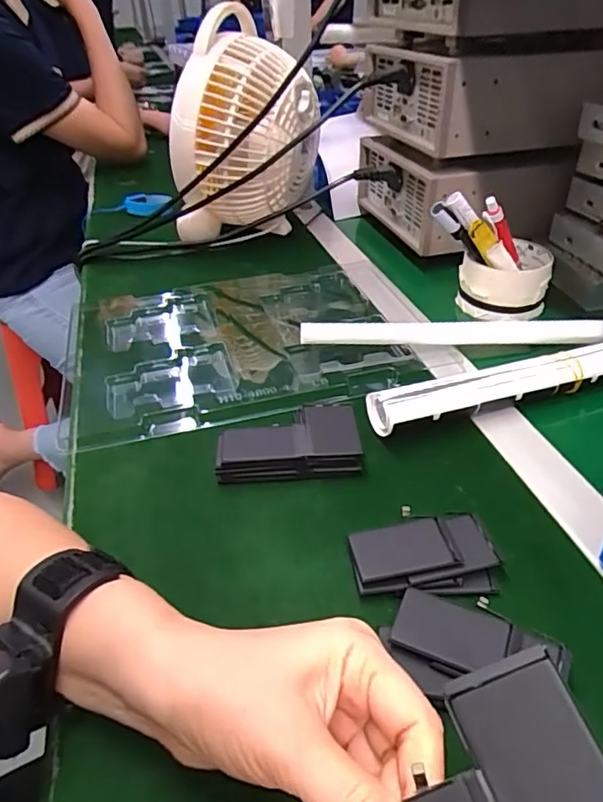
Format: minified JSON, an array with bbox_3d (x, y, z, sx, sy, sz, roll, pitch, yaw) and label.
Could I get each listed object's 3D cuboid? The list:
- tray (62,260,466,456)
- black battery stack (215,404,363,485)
[{"bbox_3d":[-0.047,-0.068,0.507,0.321,0.032,0.231,-10,38,-10],"label":"tray"},{"bbox_3d":[-0.009,0.027,0.390,0.097,0.029,0.053,-4,38,-3],"label":"black battery stack"}]

